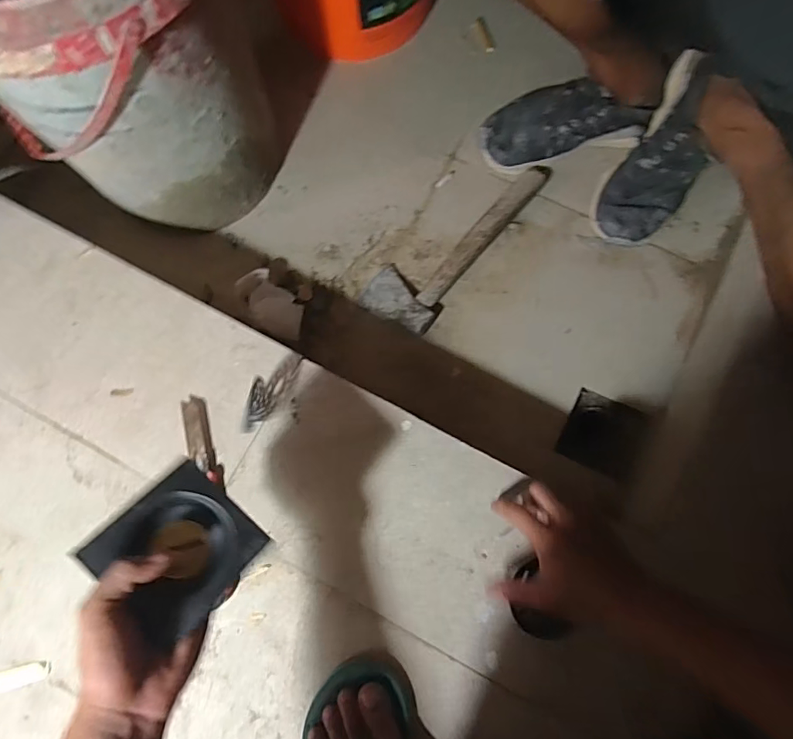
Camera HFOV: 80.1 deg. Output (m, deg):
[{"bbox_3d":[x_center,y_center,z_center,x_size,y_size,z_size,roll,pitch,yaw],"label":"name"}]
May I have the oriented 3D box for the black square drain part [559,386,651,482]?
[{"bbox_3d":[0.280,0.087,0.639,0.095,0.014,0.095,24,90,22],"label":"black square drain part"}]

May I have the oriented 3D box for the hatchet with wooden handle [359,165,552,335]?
[{"bbox_3d":[0.092,-0.202,0.695,0.107,0.030,0.333,38,80,8],"label":"hatchet with wooden handle"}]

